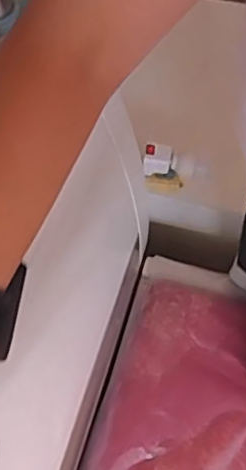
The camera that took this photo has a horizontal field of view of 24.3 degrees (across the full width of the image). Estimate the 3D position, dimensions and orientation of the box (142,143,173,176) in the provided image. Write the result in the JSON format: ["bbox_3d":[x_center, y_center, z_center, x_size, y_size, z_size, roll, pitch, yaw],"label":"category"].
[{"bbox_3d":[0.060,-0.133,1.003,0.049,0.043,0.034,0,65,2],"label":"box"}]

